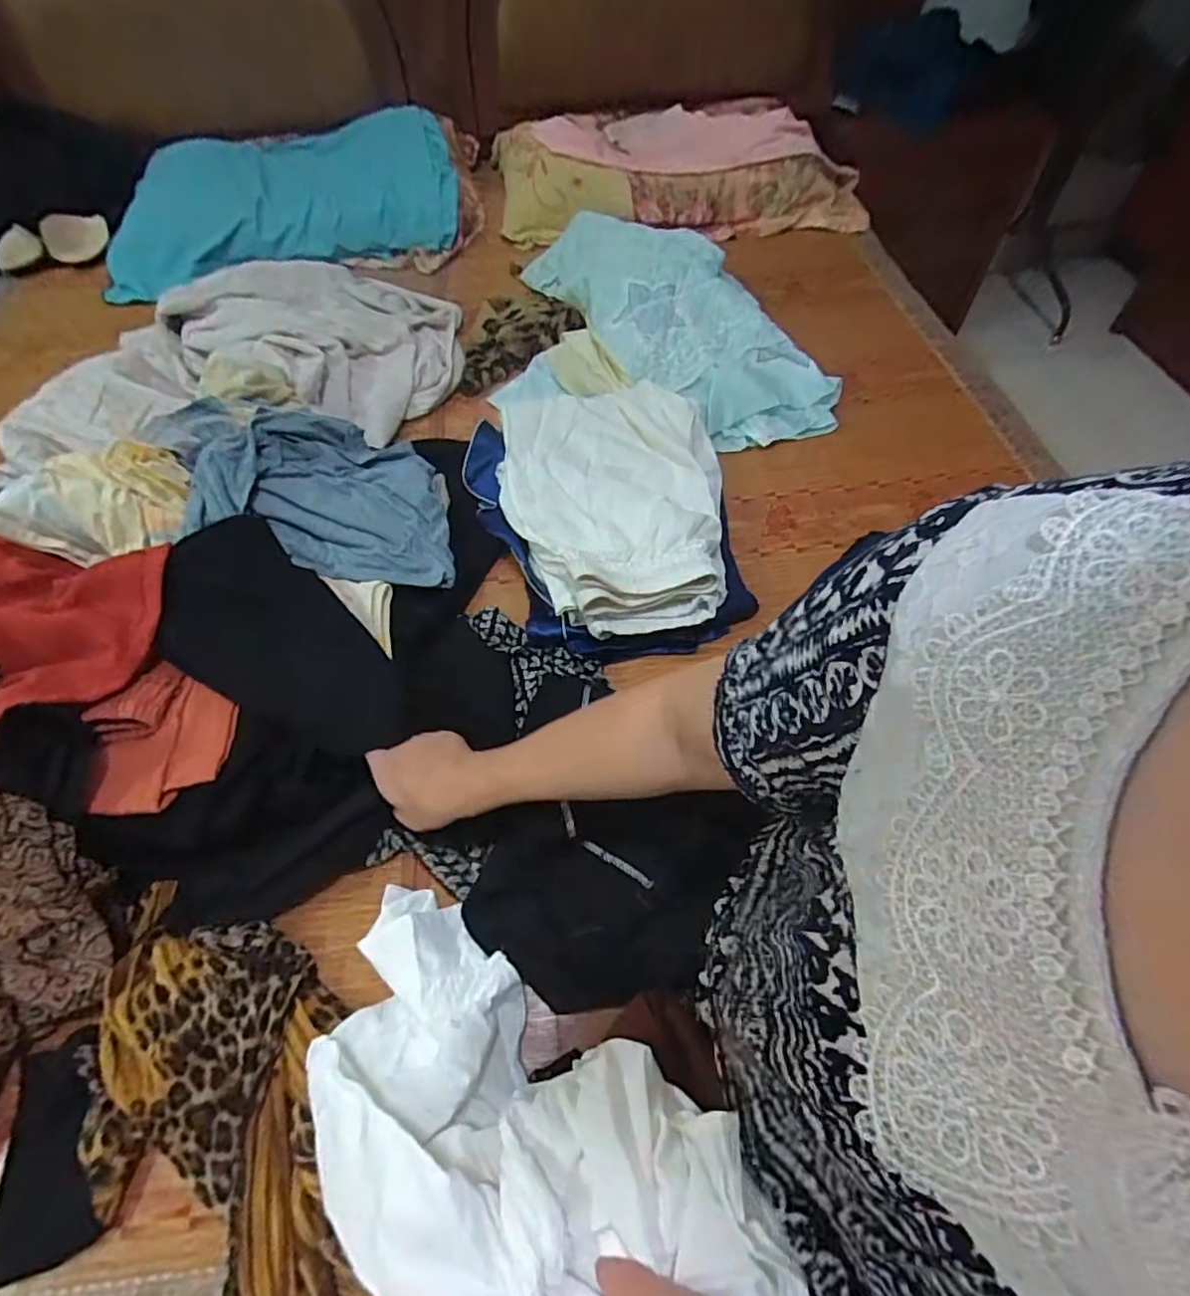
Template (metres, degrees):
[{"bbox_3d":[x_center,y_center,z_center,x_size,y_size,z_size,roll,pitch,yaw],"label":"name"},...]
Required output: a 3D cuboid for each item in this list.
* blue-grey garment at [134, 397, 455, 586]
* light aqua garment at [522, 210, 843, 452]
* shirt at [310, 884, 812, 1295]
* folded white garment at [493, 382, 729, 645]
[{"bbox_3d":[-0.341,-0.199,0.748,0.328,0.128,0.221,1,57,3],"label":"blue-grey garment"},{"bbox_3d":[0.132,-0.571,1.027,0.301,0.110,0.599,-22,59,-11],"label":"light aqua garment"},{"bbox_3d":[-0.039,0.339,0.405,0.437,0.112,0.175,21,59,34],"label":"shirt"},{"bbox_3d":[0.021,-0.213,0.782,0.273,0.071,0.412,-1,57,2],"label":"folded white garment"}]

